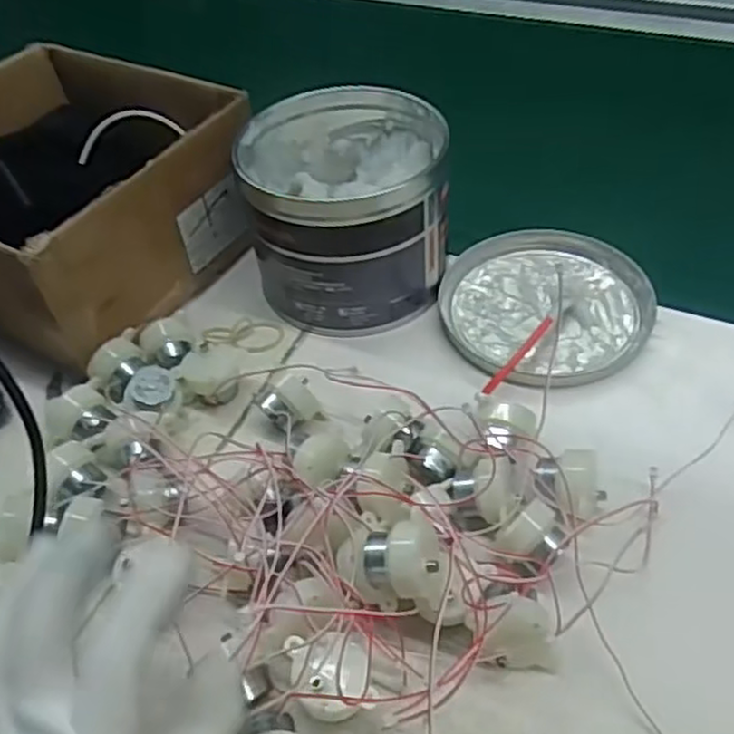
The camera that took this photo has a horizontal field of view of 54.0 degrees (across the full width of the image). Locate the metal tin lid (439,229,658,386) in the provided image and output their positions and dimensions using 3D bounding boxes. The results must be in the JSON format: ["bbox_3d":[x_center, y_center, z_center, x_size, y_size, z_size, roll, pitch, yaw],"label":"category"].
[{"bbox_3d":[0.115,-0.042,0.461,0.128,0.016,0.127,-4,46,4],"label":"metal tin lid"}]

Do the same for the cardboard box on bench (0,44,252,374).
[{"bbox_3d":[-0.201,-0.118,0.506,0.213,0.113,0.187,25,55,28],"label":"cardboard box on bench"}]

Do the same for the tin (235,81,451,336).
[{"bbox_3d":[-0.012,-0.106,0.468,0.124,0.112,0.134,-5,46,2],"label":"tin"}]

